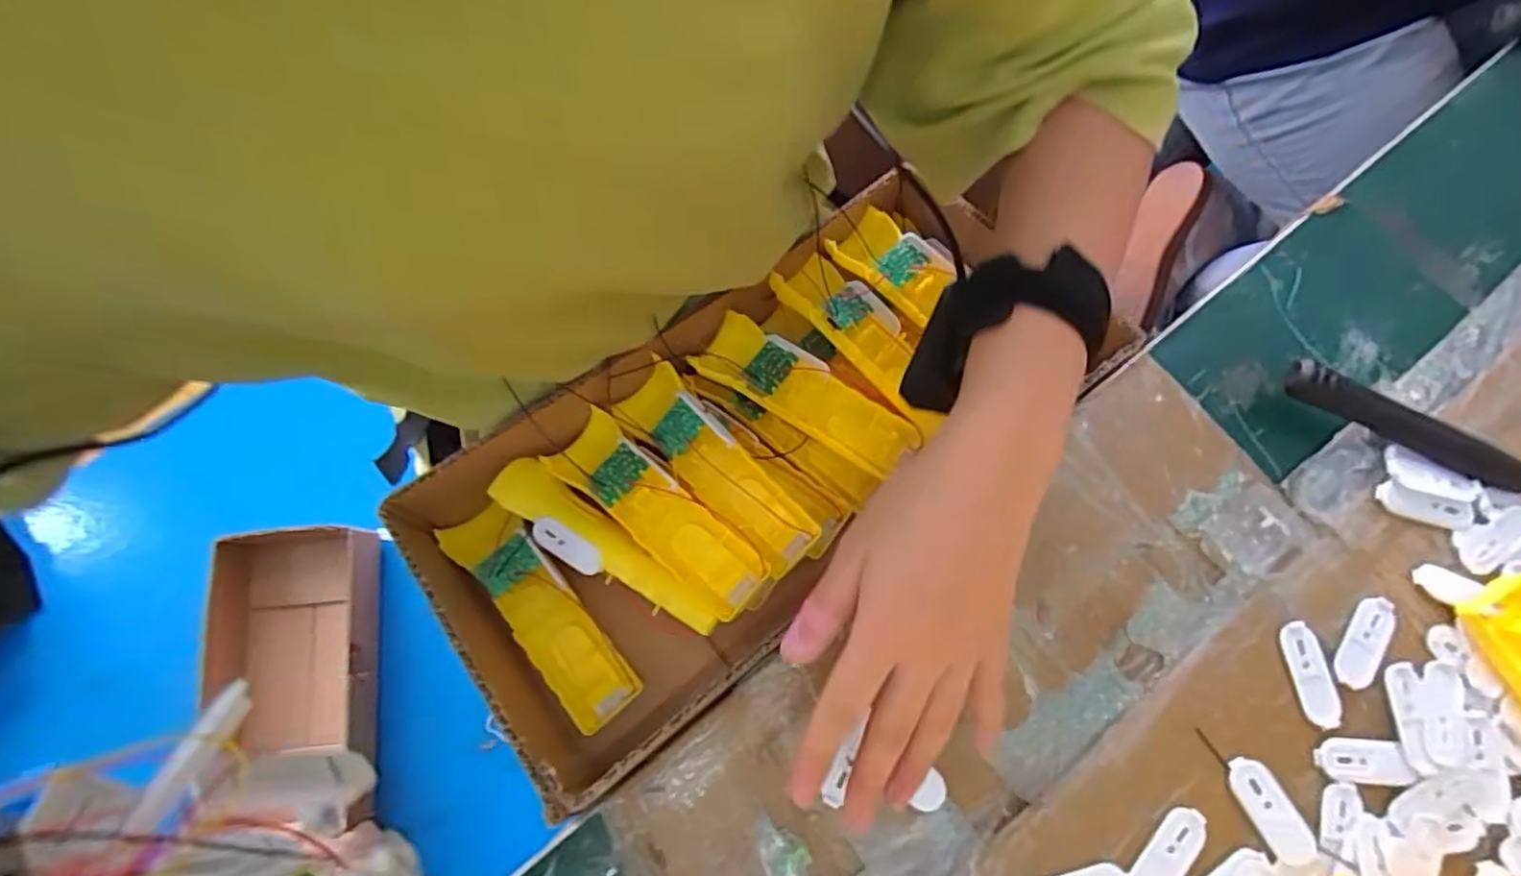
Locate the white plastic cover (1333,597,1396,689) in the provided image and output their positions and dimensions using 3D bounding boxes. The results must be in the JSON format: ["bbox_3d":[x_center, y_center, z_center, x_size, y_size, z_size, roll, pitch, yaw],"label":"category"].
[{"bbox_3d":[0.315,0.106,0.350,0.017,0.004,0.052,34,75,11],"label":"white plastic cover"}]

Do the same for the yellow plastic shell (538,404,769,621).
[{"bbox_3d":[-0.064,0.046,0.426,0.159,0.038,0.049,39,77,7],"label":"yellow plastic shell"}]

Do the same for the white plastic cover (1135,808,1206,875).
[{"bbox_3d":[0.193,0.199,0.318,0.018,0.004,0.051,38,76,12],"label":"white plastic cover"}]

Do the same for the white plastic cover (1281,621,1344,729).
[{"bbox_3d":[0.283,0.121,0.346,0.020,0.004,0.051,-7,72,-1],"label":"white plastic cover"}]

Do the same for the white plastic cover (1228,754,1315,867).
[{"bbox_3d":[0.245,0.179,0.325,0.020,0.005,0.050,-27,73,-8],"label":"white plastic cover"}]

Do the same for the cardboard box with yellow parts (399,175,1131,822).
[{"bbox_3d":[0.000,-0.002,0.427,0.419,0.077,0.200,-38,81,-11],"label":"cardboard box with yellow parts"}]

